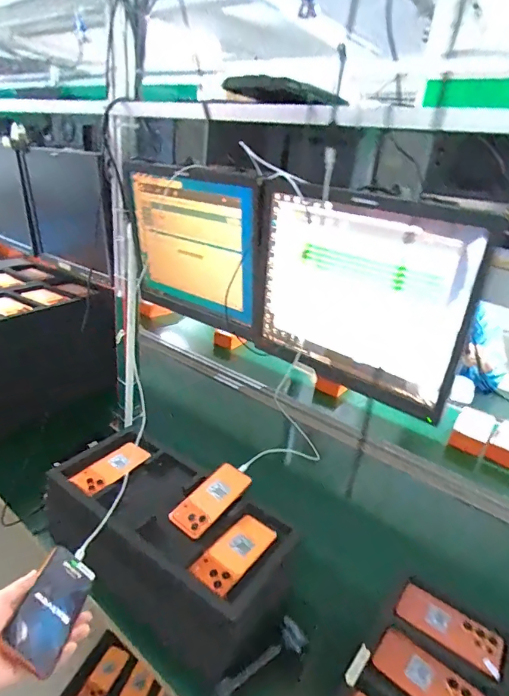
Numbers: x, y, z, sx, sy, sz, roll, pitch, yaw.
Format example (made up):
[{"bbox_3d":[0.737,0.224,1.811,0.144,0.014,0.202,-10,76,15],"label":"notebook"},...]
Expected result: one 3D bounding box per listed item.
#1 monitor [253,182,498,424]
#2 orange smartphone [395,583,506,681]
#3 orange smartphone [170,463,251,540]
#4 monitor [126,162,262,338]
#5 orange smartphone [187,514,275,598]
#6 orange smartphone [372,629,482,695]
[{"bbox_3d":[0.152,-0.080,0.697,0.374,0.293,0.052,24,29,35],"label":"monitor"},{"bbox_3d":[0.349,0.492,0.762,0.176,0.013,0.087,22,29,32],"label":"orange smartphone"},{"bbox_3d":[-0.084,0.296,0.838,0.078,0.016,0.164,23,41,33],"label":"orange smartphone"},{"bbox_3d":[-0.133,-0.213,0.906,0.366,0.310,0.071,17,32,33],"label":"monitor"},{"bbox_3d":[-0.030,0.356,0.750,0.078,0.016,0.164,22,29,33],"label":"orange smartphone"},{"bbox_3d":[0.280,0.528,0.674,0.172,0.009,0.078,24,30,36],"label":"orange smartphone"}]

